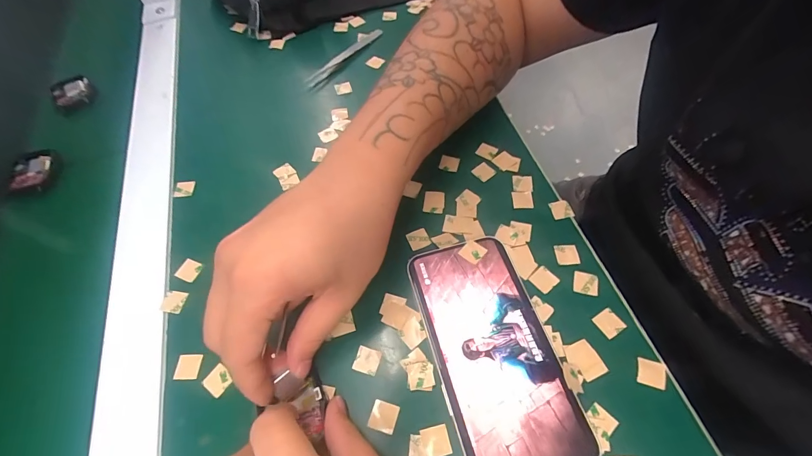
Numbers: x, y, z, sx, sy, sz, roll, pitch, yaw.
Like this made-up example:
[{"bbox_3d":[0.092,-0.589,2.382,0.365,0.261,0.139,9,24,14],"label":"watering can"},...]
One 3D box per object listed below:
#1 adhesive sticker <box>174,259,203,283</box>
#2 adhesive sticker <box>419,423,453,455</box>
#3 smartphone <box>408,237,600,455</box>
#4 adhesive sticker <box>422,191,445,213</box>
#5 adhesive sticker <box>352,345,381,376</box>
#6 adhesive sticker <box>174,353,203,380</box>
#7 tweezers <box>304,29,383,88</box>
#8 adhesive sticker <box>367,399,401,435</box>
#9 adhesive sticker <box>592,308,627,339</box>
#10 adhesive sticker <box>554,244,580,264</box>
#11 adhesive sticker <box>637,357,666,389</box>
[{"bbox_3d":[-0.159,0.031,0.272,0.016,0.004,0.015,21,62,9],"label":"adhesive sticker"},{"bbox_3d":[0.017,0.119,0.207,0.016,0.004,0.015,-12,59,-4],"label":"adhesive sticker"},{"bbox_3d":[0.052,0.074,0.229,0.069,0.009,0.142,-14,59,-5],"label":"smartphone"},{"bbox_3d":[0.022,-0.021,0.291,0.016,0.004,0.020,7,63,3],"label":"adhesive sticker"},{"bbox_3d":[-0.024,0.083,0.232,0.016,0.004,0.015,12,68,19],"label":"adhesive sticker"},{"bbox_3d":[-0.139,0.088,0.236,0.015,0.004,0.015,-3,58,1],"label":"adhesive sticker"},{"bbox_3d":[-0.062,-0.181,0.385,0.014,0.011,0.111,33,66,20],"label":"tweezers"},{"bbox_3d":[-0.013,0.110,0.216,0.015,0.004,0.015,13,61,11],"label":"adhesive sticker"},{"bbox_3d":[0.131,0.061,0.238,0.015,0.004,0.016,-31,64,-10],"label":"adhesive sticker"},{"bbox_3d":[0.115,0.019,0.264,0.015,0.004,0.015,-6,62,4],"label":"adhesive sticker"},{"bbox_3d":[0.147,0.086,0.221,0.015,0.004,0.015,13,61,11],"label":"adhesive sticker"}]

